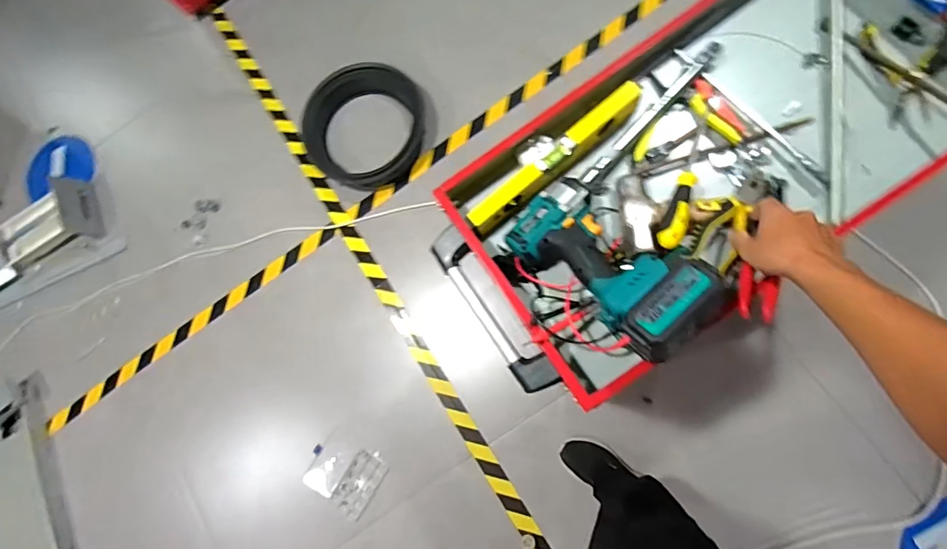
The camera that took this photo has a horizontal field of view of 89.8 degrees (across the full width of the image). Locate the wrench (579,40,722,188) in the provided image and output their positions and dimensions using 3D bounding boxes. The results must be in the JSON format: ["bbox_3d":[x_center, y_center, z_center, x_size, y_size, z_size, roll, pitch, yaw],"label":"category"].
[{"bbox_3d":[0.248,-0.221,0.661,0.023,0.034,0.269,43,89,15],"label":"wrench"}]

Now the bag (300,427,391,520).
[{"bbox_3d":[-0.369,0.561,1.337,0.214,0.011,0.185,24,84,14],"label":"bag"}]

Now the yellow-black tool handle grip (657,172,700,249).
[{"bbox_3d":[0.262,-0.082,0.605,0.026,0.019,0.102,21,87,8],"label":"yellow-black tool handle grip"}]

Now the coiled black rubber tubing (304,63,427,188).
[{"bbox_3d":[-0.337,-0.454,1.473,0.362,0.132,0.366,41,88,15],"label":"coiled black rubber tubing"}]

